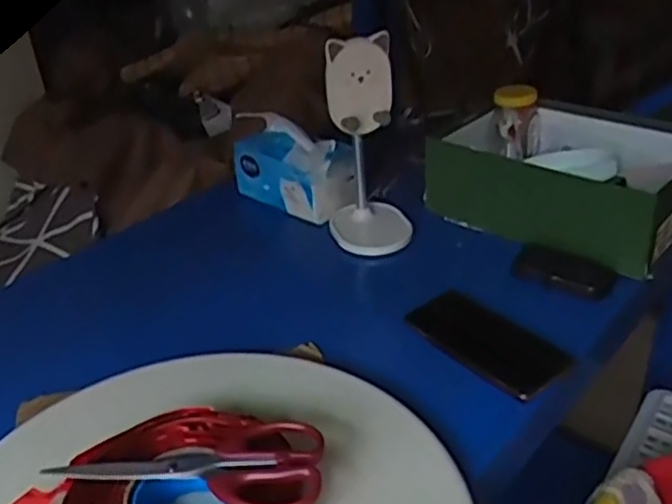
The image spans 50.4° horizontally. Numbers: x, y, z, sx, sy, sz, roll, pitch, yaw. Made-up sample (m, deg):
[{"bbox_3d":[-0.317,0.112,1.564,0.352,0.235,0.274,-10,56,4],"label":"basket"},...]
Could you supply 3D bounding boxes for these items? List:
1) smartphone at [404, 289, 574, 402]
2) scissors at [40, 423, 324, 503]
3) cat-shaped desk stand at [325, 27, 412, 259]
[{"bbox_3d":[0.150,0.086,0.711,0.075,0.013,0.154,-31,44,-25],"label":"smartphone"},{"bbox_3d":[-0.104,0.149,0.527,0.192,0.016,0.076,5,33,14],"label":"scissors"},{"bbox_3d":[0.033,-0.127,0.860,0.083,0.243,0.106,-3,32,1],"label":"cat-shaped desk stand"}]

